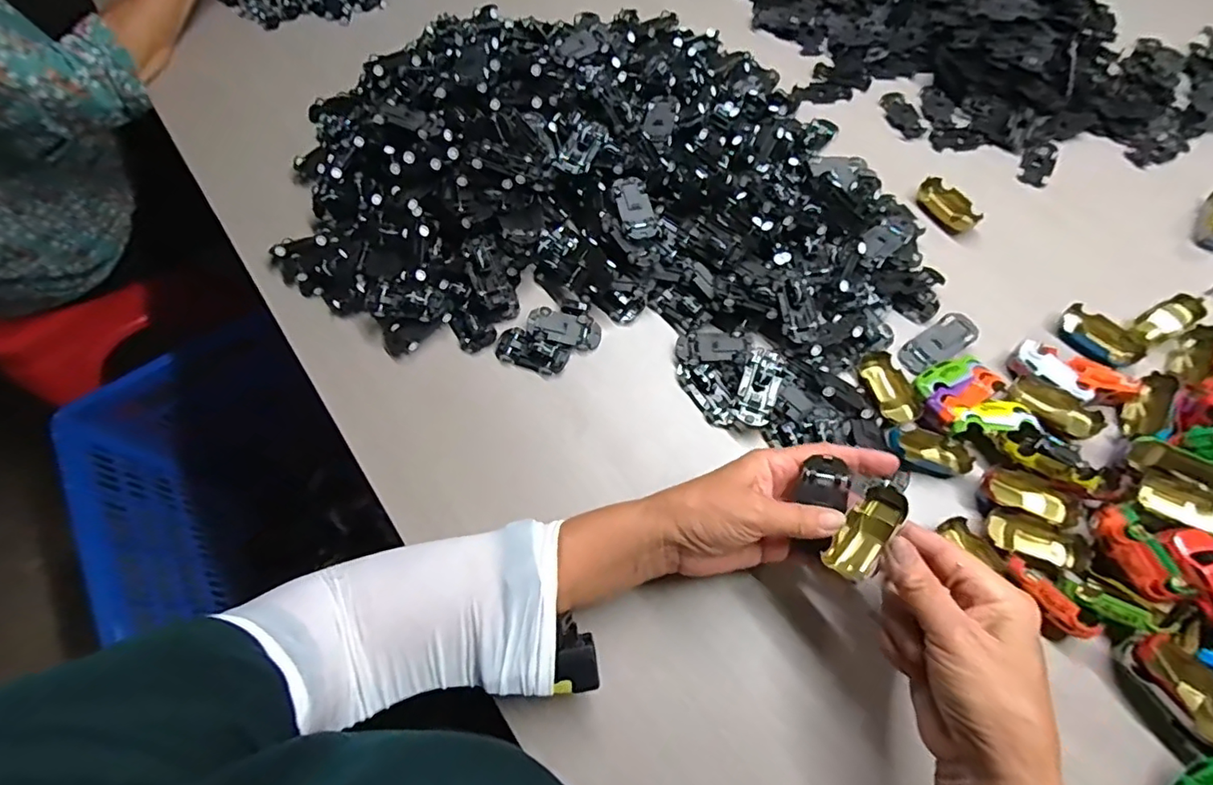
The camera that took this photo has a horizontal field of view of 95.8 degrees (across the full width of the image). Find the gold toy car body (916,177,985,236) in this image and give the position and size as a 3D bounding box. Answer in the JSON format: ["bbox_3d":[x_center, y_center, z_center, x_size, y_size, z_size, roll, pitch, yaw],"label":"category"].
[{"bbox_3d":[0.332,-0.182,0.534,0.033,0.016,0.061,-30,67,-13],"label":"gold toy car body"}]

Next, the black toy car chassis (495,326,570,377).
[{"bbox_3d":[-0.066,-0.036,0.480,0.064,0.015,0.031,25,67,13],"label":"black toy car chassis"}]

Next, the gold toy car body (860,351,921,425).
[{"bbox_3d":[0.229,-0.002,0.453,0.034,0.021,0.064,-11,64,-5],"label":"gold toy car body"}]

